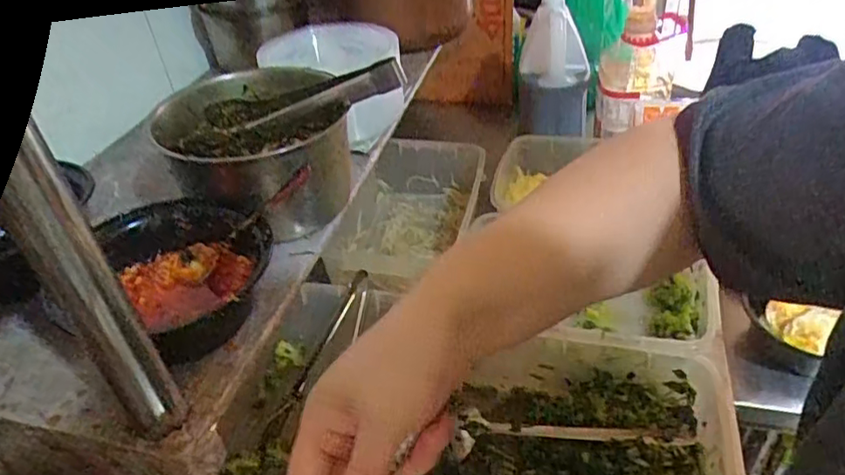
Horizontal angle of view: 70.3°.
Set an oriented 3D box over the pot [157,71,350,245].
[{"bbox_3d":[-0.171,-0.089,0.636,0.180,0.120,0.200,-6,38,-1],"label":"pot"}]

